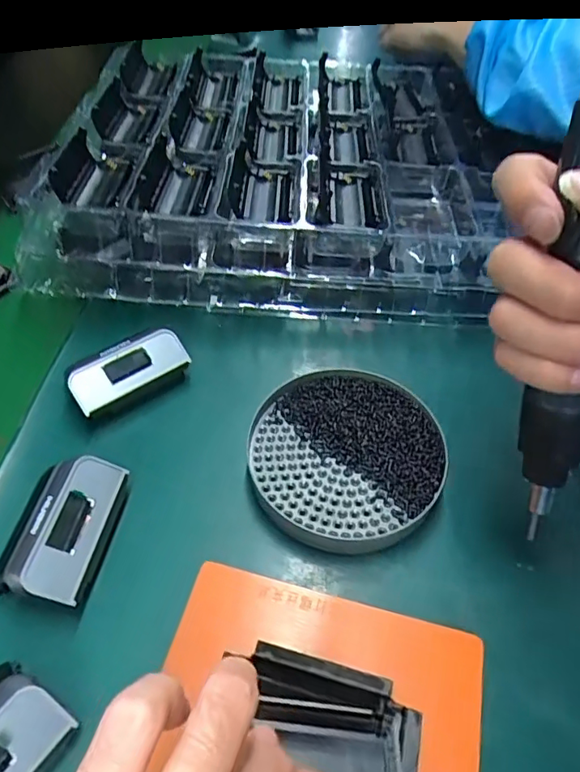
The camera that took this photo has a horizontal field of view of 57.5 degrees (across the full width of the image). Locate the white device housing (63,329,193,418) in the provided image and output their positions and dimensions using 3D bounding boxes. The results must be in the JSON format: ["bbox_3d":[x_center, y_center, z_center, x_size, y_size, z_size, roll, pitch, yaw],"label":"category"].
[{"bbox_3d":[-0.104,-0.006,0.347,0.074,0.031,0.036,-35,59,-25],"label":"white device housing"}]

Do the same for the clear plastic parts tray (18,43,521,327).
[{"bbox_3d":[0.007,-0.200,0.460,0.351,0.069,0.337,3,51,2],"label":"clear plastic parts tray"}]

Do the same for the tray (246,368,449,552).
[{"bbox_3d":[0.032,0.042,0.317,0.111,0.024,0.109,0,51,0],"label":"tray"}]

